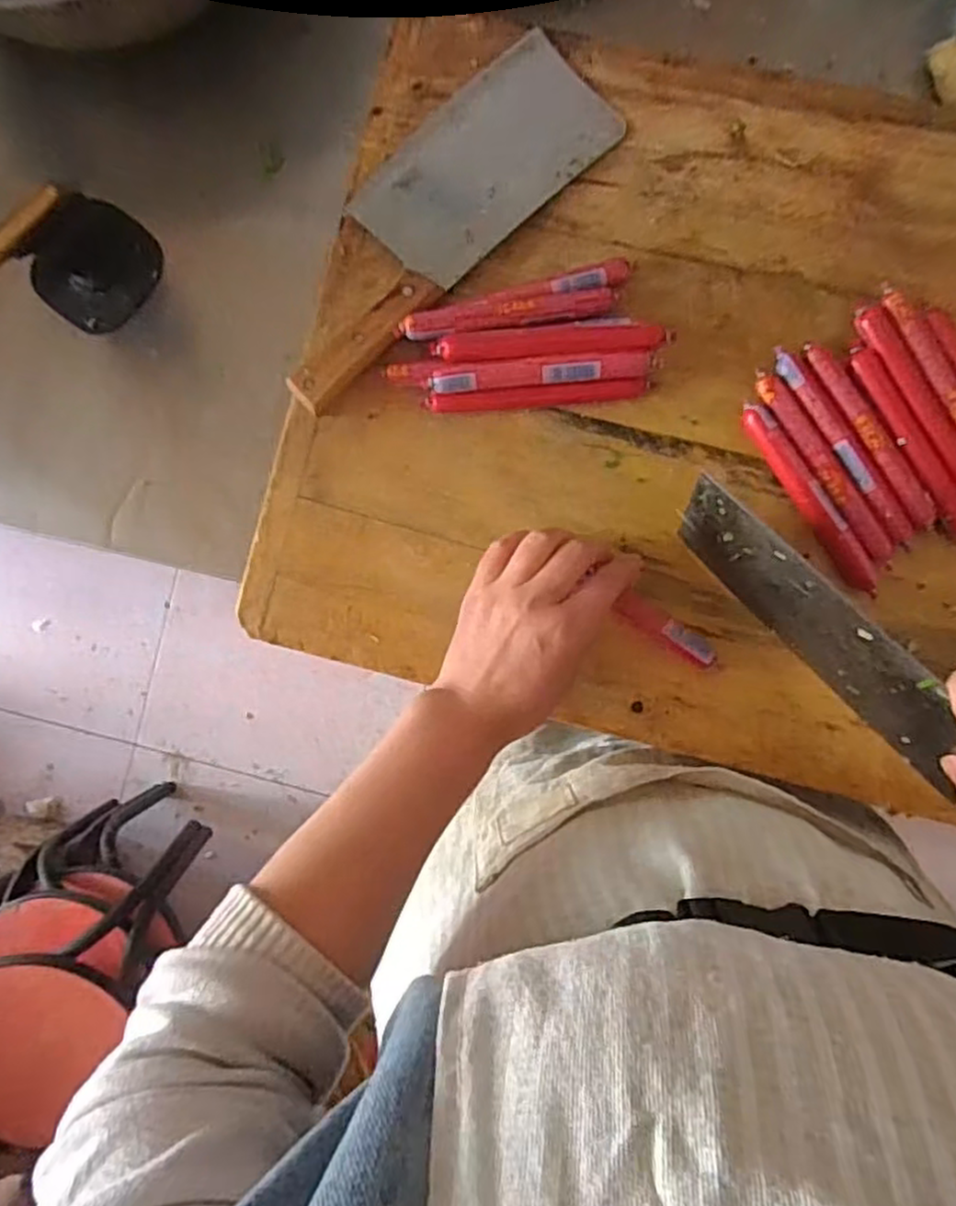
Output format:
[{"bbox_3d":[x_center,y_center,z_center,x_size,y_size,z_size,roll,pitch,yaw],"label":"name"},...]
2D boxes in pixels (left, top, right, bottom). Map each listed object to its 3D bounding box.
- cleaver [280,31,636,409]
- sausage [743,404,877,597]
[{"bbox_3d":[-0.035,-0.251,0.462,0.271,0.021,0.097,-44,86,1],"label":"cleaver"},{"bbox_3d":[0.205,-0.065,0.441,0.016,0.011,0.134,-32,87,2],"label":"sausage"}]

